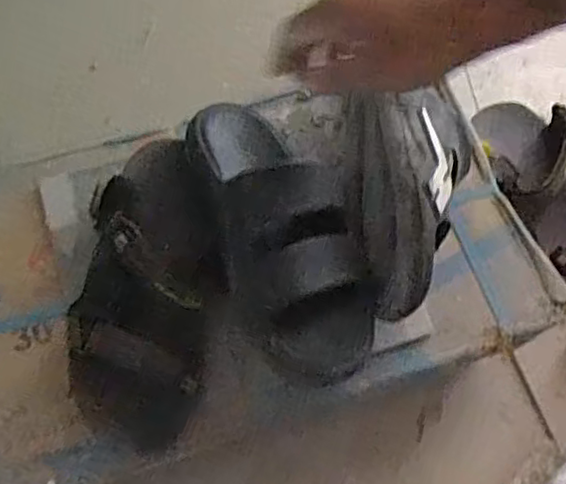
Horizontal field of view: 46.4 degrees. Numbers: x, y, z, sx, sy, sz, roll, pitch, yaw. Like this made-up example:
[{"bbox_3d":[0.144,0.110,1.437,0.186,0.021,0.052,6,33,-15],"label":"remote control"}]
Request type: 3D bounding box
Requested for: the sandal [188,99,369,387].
[{"bbox_3d":[-0.006,-0.021,0.537,0.102,0.075,0.268,-19,60,-8],"label":"sandal"}]

